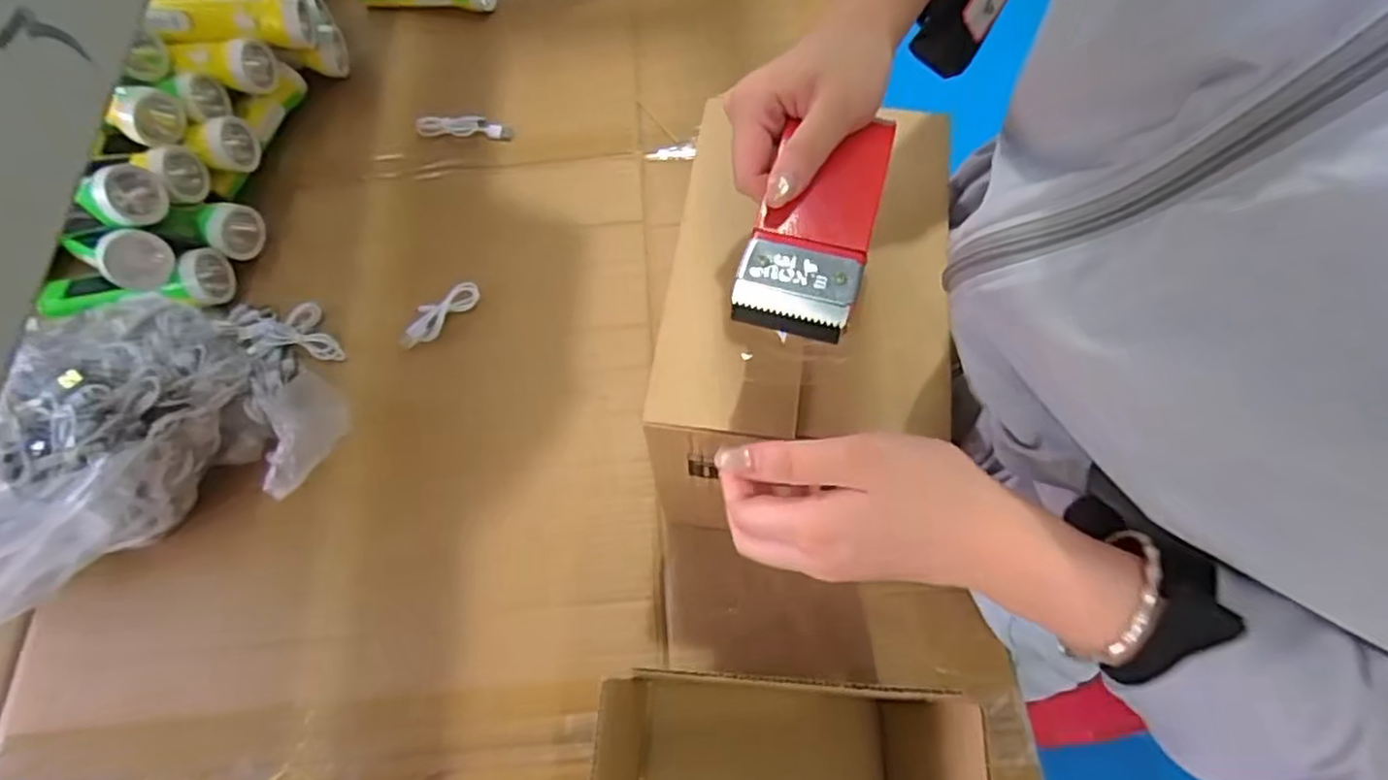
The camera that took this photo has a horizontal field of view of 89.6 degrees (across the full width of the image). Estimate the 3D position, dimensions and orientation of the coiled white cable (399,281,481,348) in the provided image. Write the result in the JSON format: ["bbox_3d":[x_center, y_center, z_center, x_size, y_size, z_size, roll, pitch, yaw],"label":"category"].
[{"bbox_3d":[-0.246,-0.074,0.671,0.035,0.007,0.088,38,73,16],"label":"coiled white cable"}]

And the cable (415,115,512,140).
[{"bbox_3d":[-0.253,-0.291,0.770,0.106,0.008,0.026,3,67,3],"label":"cable"}]

